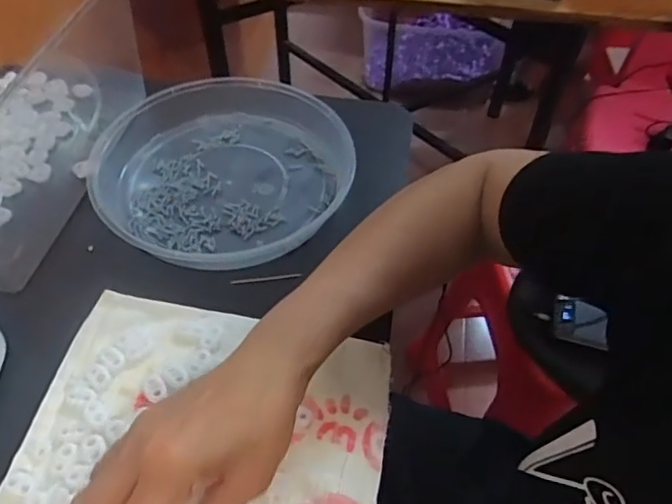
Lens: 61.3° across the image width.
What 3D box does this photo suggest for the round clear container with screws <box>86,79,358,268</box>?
[{"bbox_3d":[-0.104,-0.080,0.529,0.219,0.032,0.229,2,51,-2],"label":"round clear container with screws"}]

